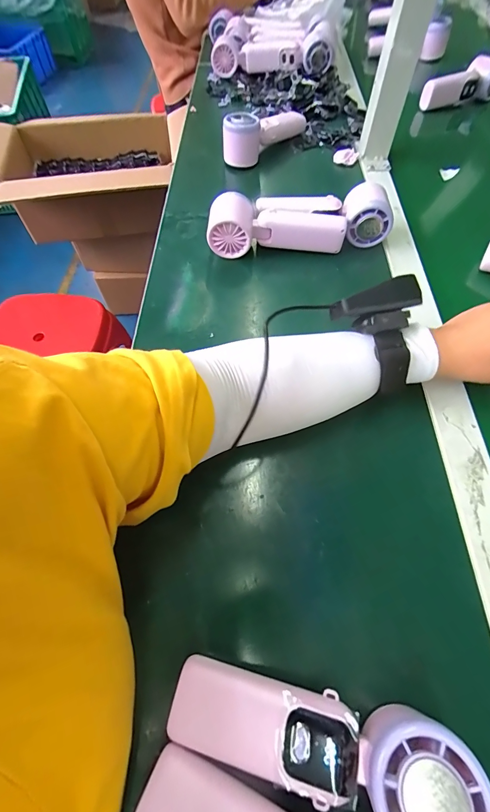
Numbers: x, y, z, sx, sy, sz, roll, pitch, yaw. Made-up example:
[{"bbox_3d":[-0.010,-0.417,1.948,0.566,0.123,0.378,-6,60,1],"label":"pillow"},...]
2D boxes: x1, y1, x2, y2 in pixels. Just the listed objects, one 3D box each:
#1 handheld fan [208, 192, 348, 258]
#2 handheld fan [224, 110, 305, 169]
[{"bbox_3d":[0.037,-0.225,0.437,0.167,0.055,0.057,-2,59,1],"label":"handheld fan"},{"bbox_3d":[0.030,-0.442,0.552,0.046,0.054,0.162,38,67,22],"label":"handheld fan"}]

